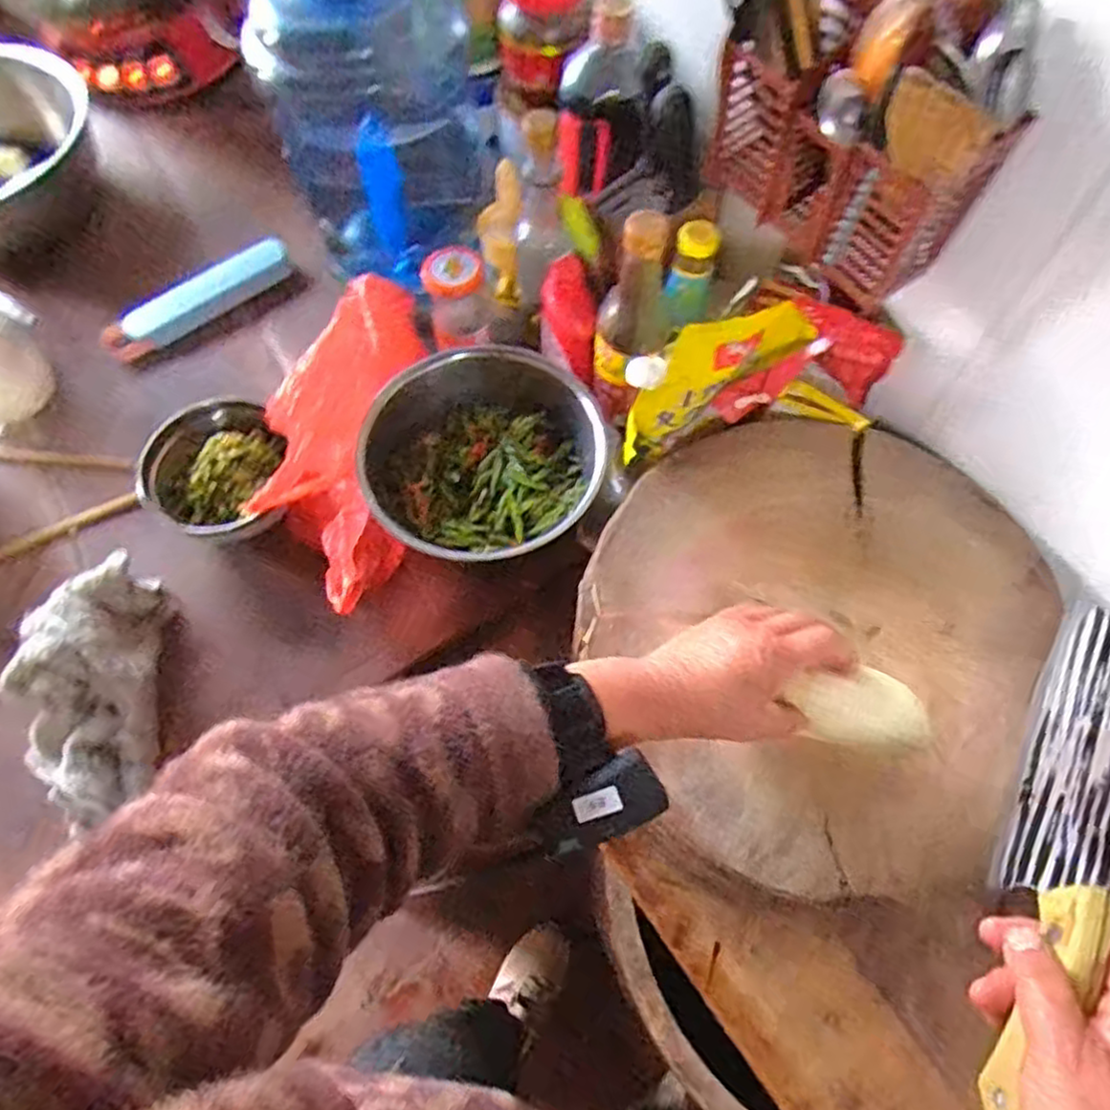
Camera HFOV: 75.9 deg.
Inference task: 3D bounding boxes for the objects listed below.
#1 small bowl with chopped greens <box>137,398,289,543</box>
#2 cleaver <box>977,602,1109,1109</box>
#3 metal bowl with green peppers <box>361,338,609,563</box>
[{"bbox_3d":[-0.323,-0.080,0.701,0.131,0.058,0.135,-1,68,1],"label":"small bowl with chopped greens"},{"bbox_3d":[0.250,0.149,0.352,0.020,0.071,0.254,19,76,9],"label":"cleaver"},{"bbox_3d":[-0.067,-0.098,0.690,0.217,0.078,0.217,-1,68,1],"label":"metal bowl with green peppers"}]

